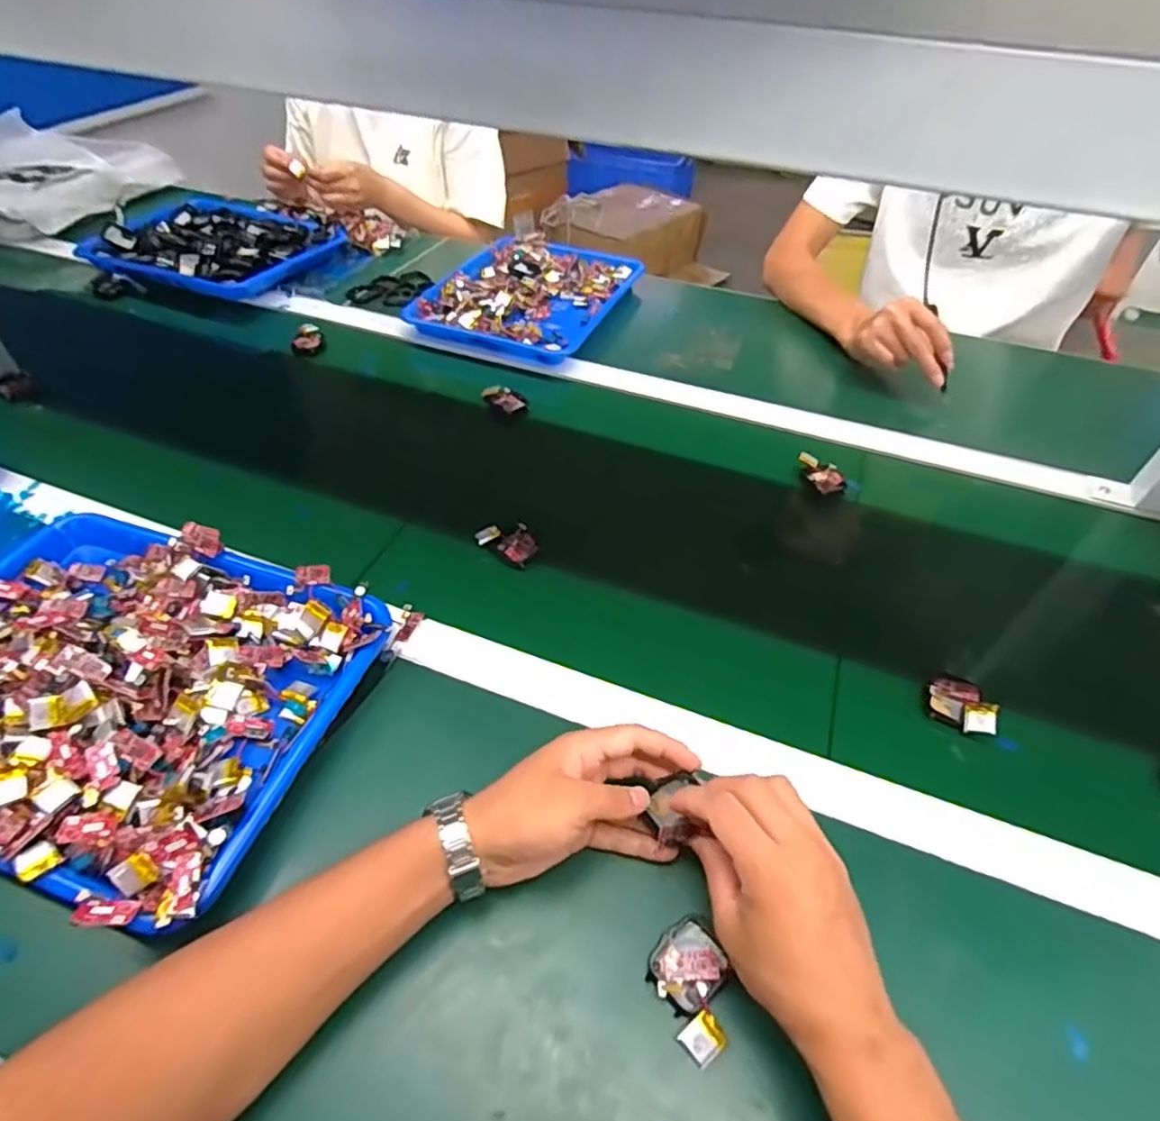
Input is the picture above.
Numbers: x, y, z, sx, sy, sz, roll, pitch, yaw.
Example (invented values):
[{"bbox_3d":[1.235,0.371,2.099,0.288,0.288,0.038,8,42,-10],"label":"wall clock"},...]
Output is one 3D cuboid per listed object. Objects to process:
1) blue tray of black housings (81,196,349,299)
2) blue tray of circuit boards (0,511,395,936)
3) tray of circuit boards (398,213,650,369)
[{"bbox_3d":[-0.550,-0.499,0.986,0.341,0.050,0.272,17,50,13],"label":"blue tray of black housings"},{"bbox_3d":[-0.336,0.081,0.464,0.330,0.057,0.257,16,50,13],"label":"blue tray of circuit boards"},{"bbox_3d":[-0.064,-0.398,0.935,0.248,0.032,0.334,18,50,14],"label":"tray of circuit boards"}]

